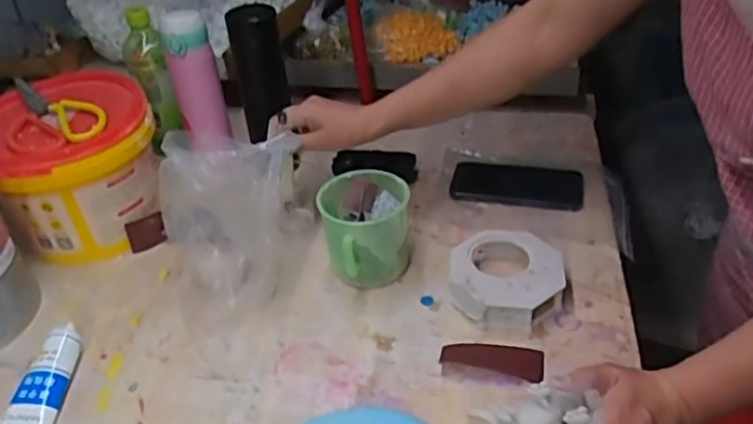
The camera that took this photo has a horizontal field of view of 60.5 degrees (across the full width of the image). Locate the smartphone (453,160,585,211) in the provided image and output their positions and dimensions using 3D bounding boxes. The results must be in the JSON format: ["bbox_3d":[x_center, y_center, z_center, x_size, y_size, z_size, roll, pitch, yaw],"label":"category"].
[{"bbox_3d":[0.183,-0.036,0.842,0.165,0.012,0.088,6,38,14],"label":"smartphone"}]

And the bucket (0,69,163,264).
[{"bbox_3d":[-0.369,-0.053,0.799,0.187,0.164,0.204,-3,37,2],"label":"bucket"}]

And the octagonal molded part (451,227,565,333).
[{"bbox_3d":[0.137,0.065,0.680,0.116,0.044,0.123,3,38,11],"label":"octagonal molded part"}]

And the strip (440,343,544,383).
[{"bbox_3d":[0.110,0.140,0.615,0.095,0.011,0.040,4,38,11],"label":"strip"}]

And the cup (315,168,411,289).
[{"bbox_3d":[-0.011,0.020,0.712,0.097,0.098,0.091,-3,37,2],"label":"cup"}]

